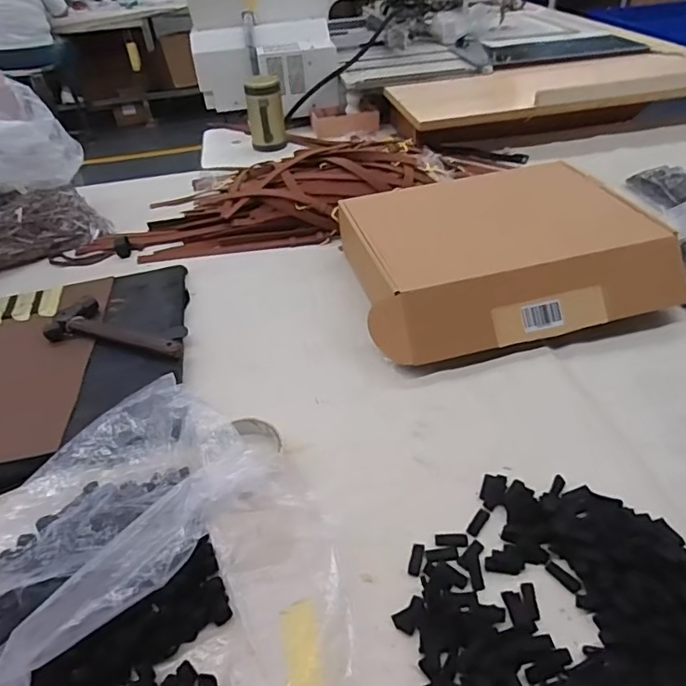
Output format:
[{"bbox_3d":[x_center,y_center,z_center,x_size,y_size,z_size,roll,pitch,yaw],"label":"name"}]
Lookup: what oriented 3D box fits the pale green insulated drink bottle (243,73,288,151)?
[{"bbox_3d":[-0.181,-0.534,1.273,0.084,0.145,0.074,-7,39,-3],"label":"pale green insulated drink bottle"}]

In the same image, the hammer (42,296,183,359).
[{"bbox_3d":[-0.279,-0.020,0.686,0.192,0.028,0.078,8,41,16],"label":"hammer"}]

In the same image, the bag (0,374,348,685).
[{"bbox_3d":[-0.174,0.176,0.375,0.353,0.084,0.307,27,49,34],"label":"bag"}]

